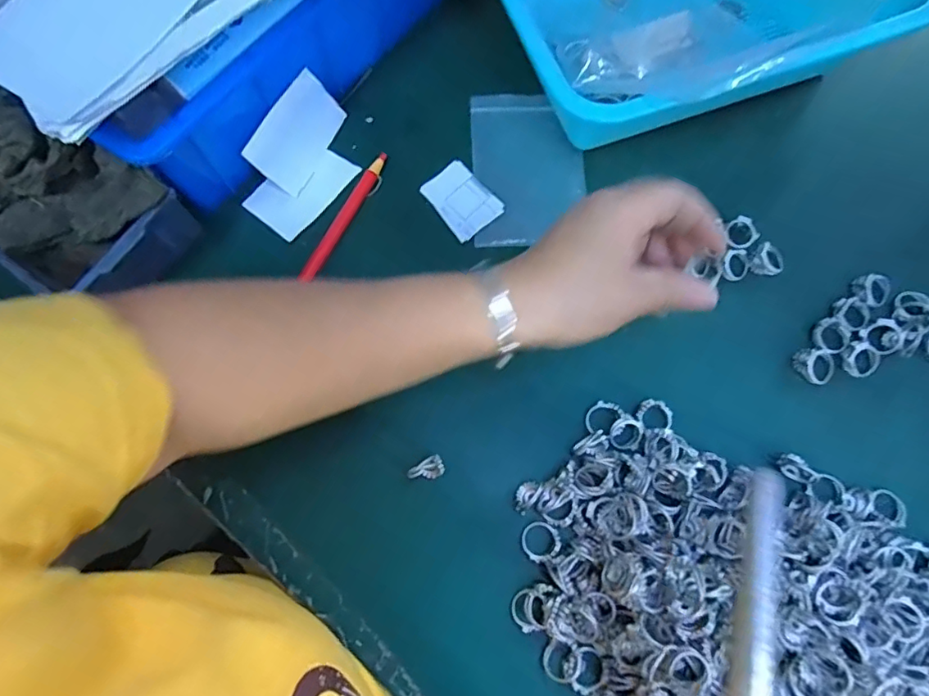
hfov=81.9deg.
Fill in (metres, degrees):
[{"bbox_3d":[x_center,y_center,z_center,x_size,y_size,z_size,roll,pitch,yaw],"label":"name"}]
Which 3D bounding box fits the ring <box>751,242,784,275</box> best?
[{"bbox_3d":[0.203,-0.058,0.358,0.023,0.010,0.020,-40,75,-10],"label":"ring"}]

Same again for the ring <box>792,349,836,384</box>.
[{"bbox_3d":[0.225,0.010,0.340,0.023,0.008,0.025,-1,72,2],"label":"ring"}]

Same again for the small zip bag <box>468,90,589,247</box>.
[{"bbox_3d":[0.045,-0.128,0.379,0.077,0.005,0.119,-2,74,1],"label":"small zip bag"}]

